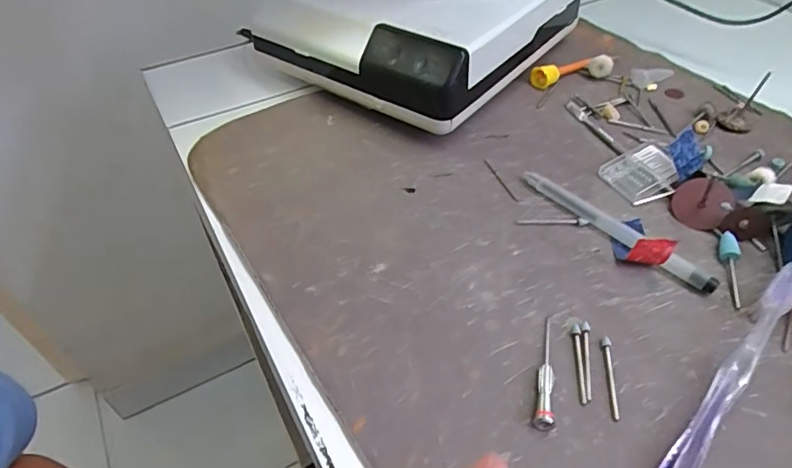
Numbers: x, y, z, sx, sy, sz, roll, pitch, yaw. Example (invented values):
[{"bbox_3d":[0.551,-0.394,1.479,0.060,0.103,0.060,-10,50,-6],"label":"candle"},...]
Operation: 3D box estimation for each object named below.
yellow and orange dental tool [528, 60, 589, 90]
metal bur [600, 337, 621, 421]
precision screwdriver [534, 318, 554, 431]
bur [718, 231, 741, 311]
[{"bbox_3d":[0.134,-0.134,0.419,0.055,0.015,0.014,-25,51,-20],"label":"yellow and orange dental tool"},{"bbox_3d":[0.101,0.066,0.242,0.005,0.004,0.041,6,48,7],"label":"metal bur"},{"bbox_3d":[0.072,0.064,0.243,0.008,0.007,0.059,11,49,11],"label":"precision screwdriver"},{"bbox_3d":[0.185,0.019,0.282,0.009,0.006,0.048,7,61,8],"label":"bur"}]

